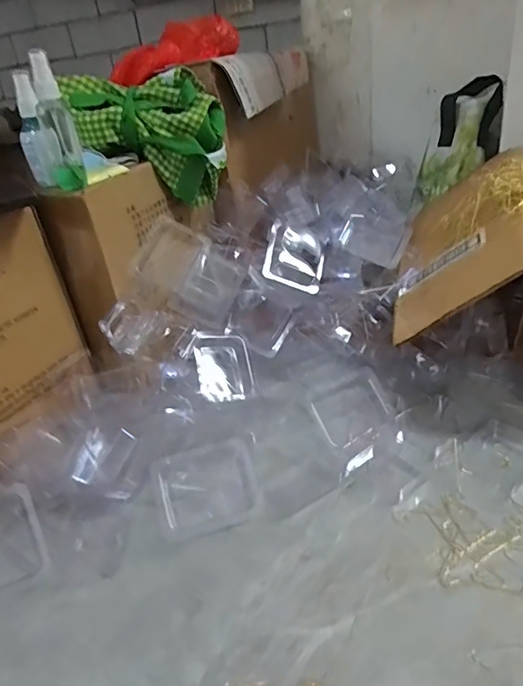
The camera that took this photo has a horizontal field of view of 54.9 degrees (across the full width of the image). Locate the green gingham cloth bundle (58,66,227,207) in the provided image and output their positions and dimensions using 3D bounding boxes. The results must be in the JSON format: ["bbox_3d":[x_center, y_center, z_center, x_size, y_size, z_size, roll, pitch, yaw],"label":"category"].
[{"bbox_3d":[-0.148,-0.265,0.670,0.197,0.157,0.073,-13,30,-9],"label":"green gingham cloth bundle"}]

